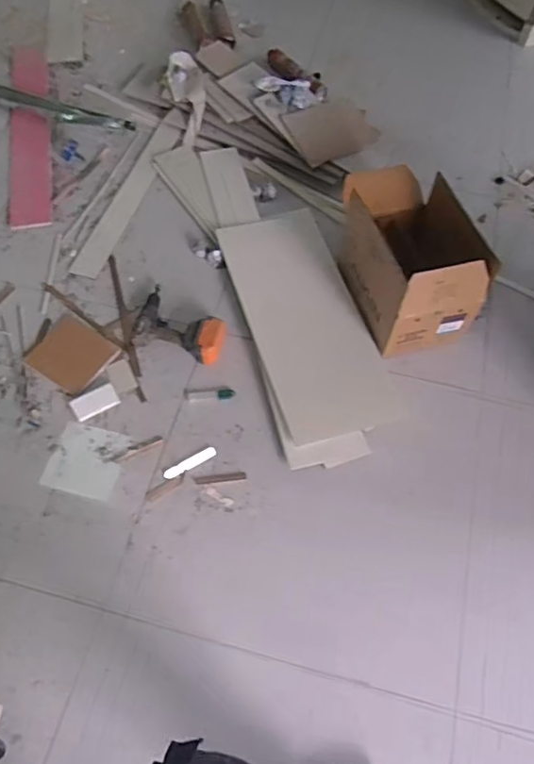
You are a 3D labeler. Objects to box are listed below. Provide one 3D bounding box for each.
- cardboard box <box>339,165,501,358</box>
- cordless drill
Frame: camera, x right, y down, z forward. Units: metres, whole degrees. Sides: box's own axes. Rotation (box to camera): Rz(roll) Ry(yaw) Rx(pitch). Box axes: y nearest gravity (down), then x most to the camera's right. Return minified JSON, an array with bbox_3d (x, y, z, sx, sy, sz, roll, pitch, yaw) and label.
[{"bbox_3d":[0.349,-0.319,1.505,0.238,0.305,0.408,-17,61,-11],"label":"cardboard box"},{"bbox_3d":[-0.233,-0.162,1.600,0.252,0.076,0.178,16,61,8],"label":"cordless drill"}]

